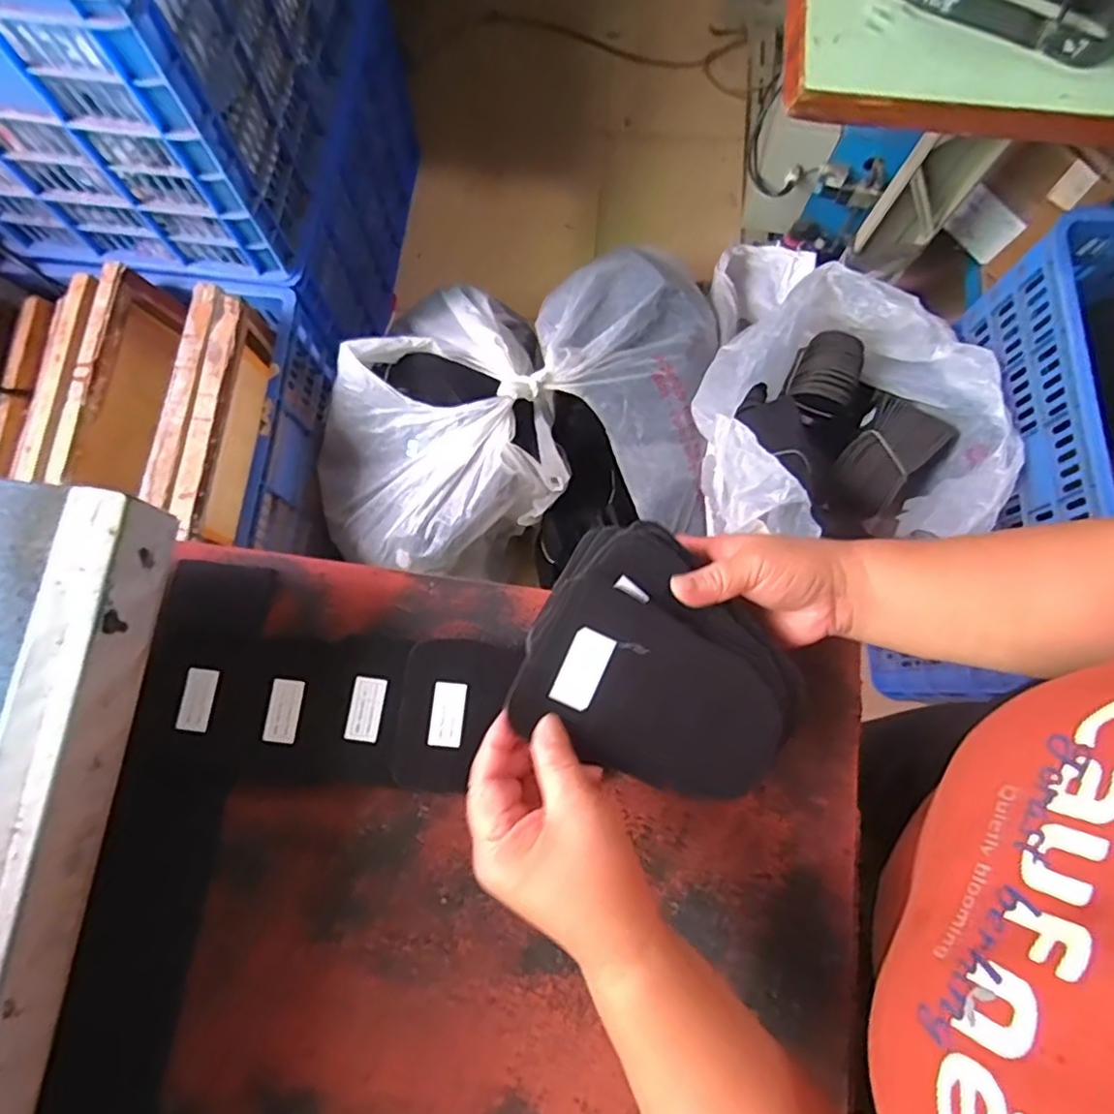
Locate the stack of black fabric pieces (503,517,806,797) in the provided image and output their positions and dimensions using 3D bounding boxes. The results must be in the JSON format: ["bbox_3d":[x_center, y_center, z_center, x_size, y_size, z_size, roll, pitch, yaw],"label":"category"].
[{"bbox_3d":[0.065,0.058,0.367,0.151,0.022,0.131,22,78,4],"label":"stack of black fabric pieces"}]

